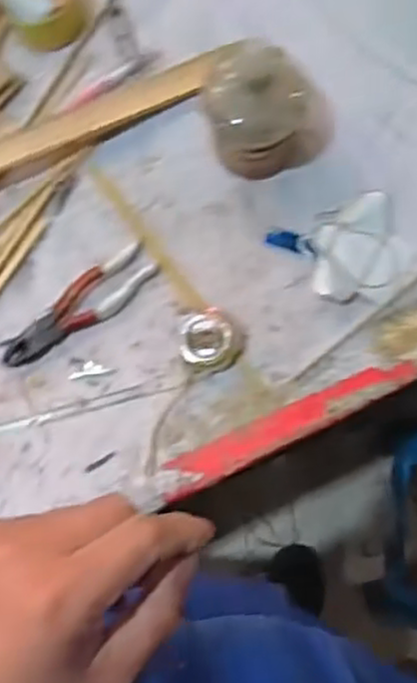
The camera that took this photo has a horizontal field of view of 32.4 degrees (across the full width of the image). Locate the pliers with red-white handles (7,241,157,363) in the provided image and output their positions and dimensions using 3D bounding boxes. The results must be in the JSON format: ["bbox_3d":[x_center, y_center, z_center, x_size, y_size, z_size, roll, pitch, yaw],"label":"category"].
[{"bbox_3d":[-0.130,-0.035,0.707,0.169,0.013,0.049,-30,78,-4],"label":"pliers with red-white handles"}]

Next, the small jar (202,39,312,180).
[{"bbox_3d":[0.045,-0.219,0.679,0.097,0.114,0.090,-1,78,3],"label":"small jar"}]

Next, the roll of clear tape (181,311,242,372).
[{"bbox_3d":[0.001,0.000,0.682,0.058,0.041,0.054,6,78,4],"label":"roll of clear tape"}]

